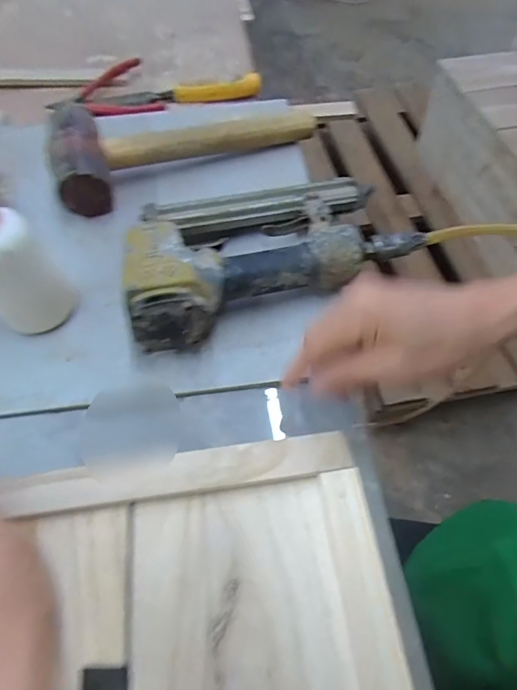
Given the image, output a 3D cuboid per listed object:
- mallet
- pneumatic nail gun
[{"bbox_3d":[-0.082,-0.230,0.478,0.290,0.068,0.091,-25,60,-14],"label":"mallet"},{"bbox_3d":[0.004,-0.093,0.385,0.236,0.065,0.155,-14,58,-8],"label":"pneumatic nail gun"}]

